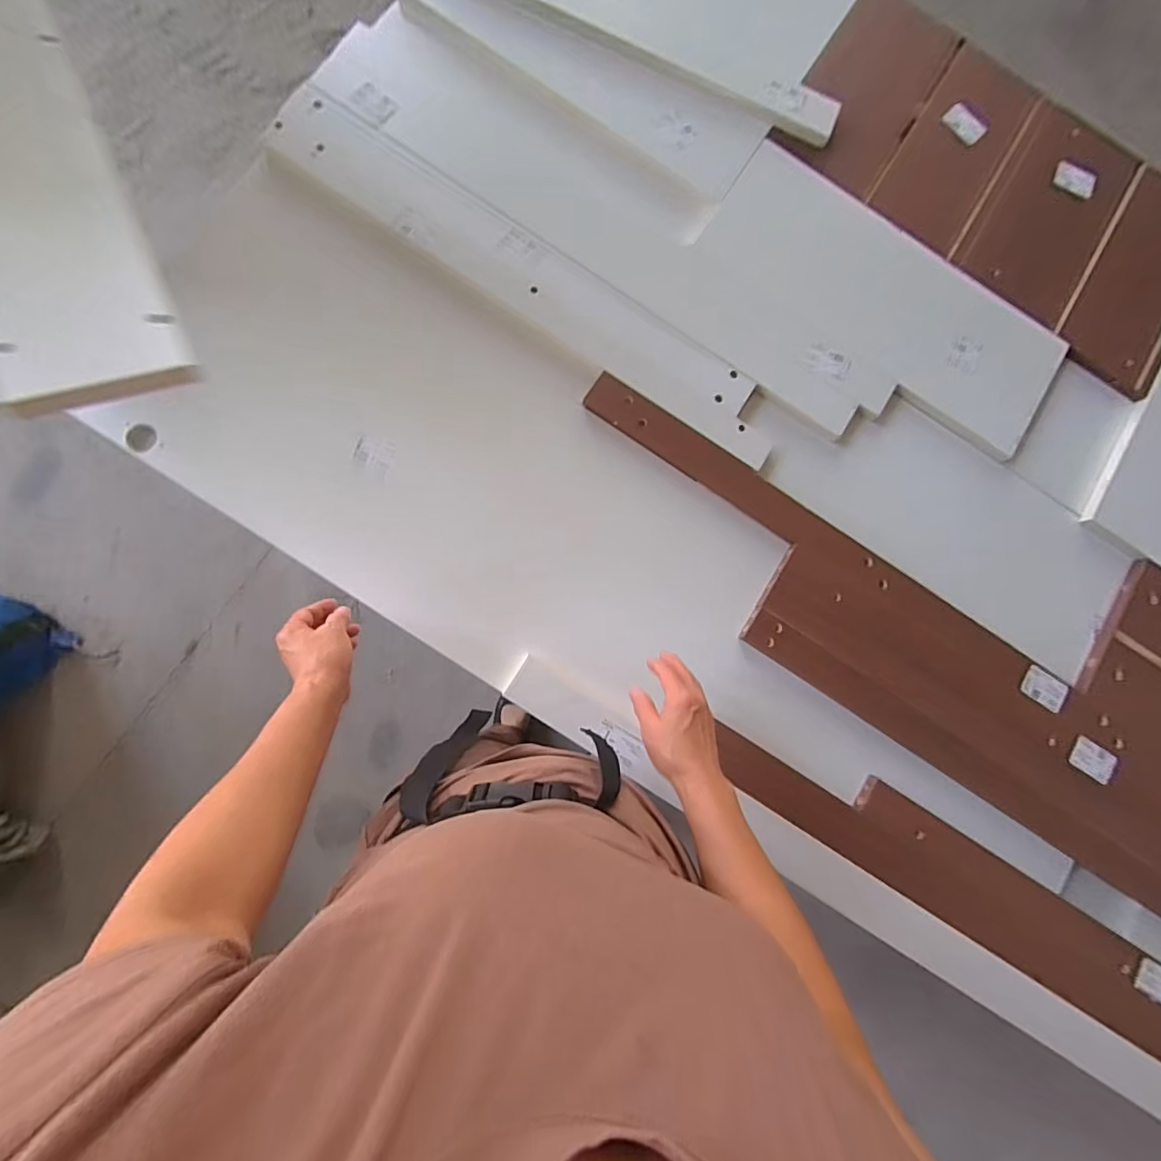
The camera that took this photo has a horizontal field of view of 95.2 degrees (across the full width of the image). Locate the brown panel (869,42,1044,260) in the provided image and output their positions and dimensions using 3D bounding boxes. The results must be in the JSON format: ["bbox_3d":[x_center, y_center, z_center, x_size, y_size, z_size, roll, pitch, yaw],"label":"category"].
[{"bbox_3d":[0.570,-0.647,0.799,0.145,0.020,0.324,32,82,-2],"label":"brown panel"}]

